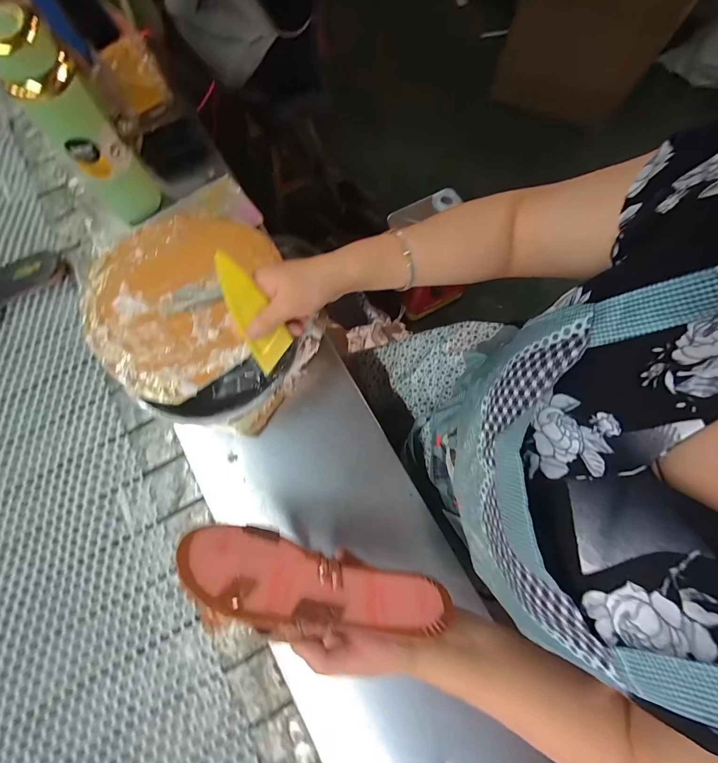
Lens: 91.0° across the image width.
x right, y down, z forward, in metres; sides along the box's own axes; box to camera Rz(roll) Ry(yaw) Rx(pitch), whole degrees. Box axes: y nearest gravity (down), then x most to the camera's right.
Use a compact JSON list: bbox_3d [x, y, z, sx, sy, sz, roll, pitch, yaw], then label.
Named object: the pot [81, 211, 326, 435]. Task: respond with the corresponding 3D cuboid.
[{"bbox_3d":[-0.200,-0.084,0.460,0.277,0.076,0.246,38,78,11],"label":"pot"}]

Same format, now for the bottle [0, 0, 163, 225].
[{"bbox_3d":[-0.362,-0.330,0.461,0.076,0.224,0.091,-37,77,-9],"label":"bottle"}]

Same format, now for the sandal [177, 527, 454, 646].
[{"bbox_3d":[-0.047,0.194,0.321,0.235,0.085,0.050,11,119,1],"label":"sandal"}]

